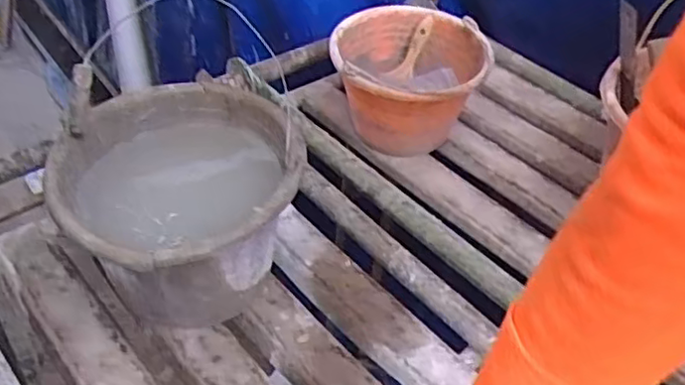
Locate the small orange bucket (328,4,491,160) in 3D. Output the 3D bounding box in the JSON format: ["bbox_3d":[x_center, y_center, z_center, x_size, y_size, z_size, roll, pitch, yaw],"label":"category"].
[{"bbox_3d":[0.099,-0.173,1.105,0.236,0.170,0.241,3,41,-3],"label":"small orange bucket"}]

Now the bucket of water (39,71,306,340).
[{"bbox_3d":[-0.193,0.037,0.831,0.262,0.218,0.296,-4,42,-10],"label":"bucket of water"}]

